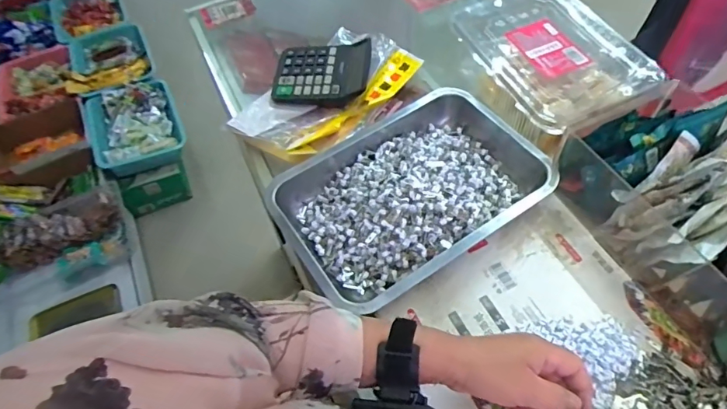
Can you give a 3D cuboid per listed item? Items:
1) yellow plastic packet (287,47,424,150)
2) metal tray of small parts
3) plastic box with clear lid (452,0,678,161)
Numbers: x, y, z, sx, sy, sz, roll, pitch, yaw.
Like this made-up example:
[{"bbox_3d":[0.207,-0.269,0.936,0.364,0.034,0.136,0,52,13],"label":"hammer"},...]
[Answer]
[{"bbox_3d":[-0.003,-0.145,0.670,0.042,0.023,0.242,33,64,24],"label":"yellow plastic packet"},{"bbox_3d":[0.058,-0.019,0.568,0.313,0.052,0.217,-31,59,-16],"label":"metal tray of small parts"},{"bbox_3d":[0.248,-0.186,0.630,0.174,0.082,0.257,-24,57,-12],"label":"plastic box with clear lid"}]

